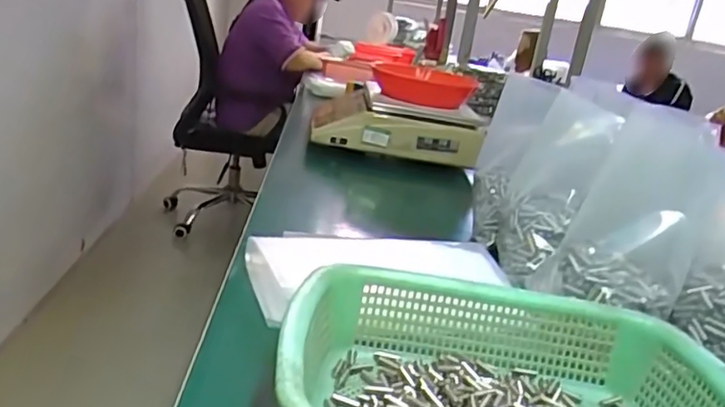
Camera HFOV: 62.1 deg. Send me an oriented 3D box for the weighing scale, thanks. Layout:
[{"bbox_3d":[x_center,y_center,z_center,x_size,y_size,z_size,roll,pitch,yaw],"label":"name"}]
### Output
[{"bbox_3d":[0.075,-0.179,1.288,0.337,0.095,0.294,9,19,0],"label":"weighing scale"}]

